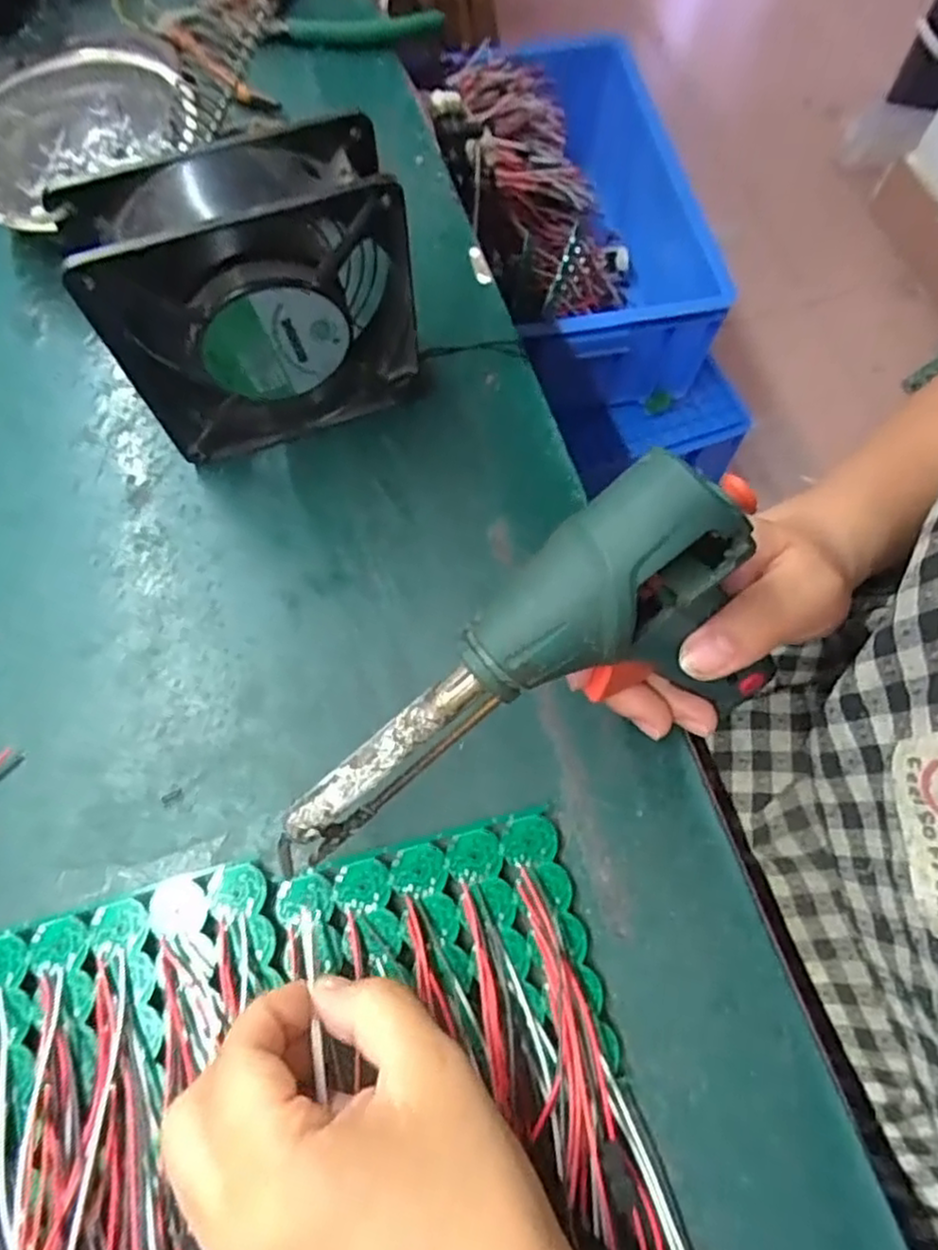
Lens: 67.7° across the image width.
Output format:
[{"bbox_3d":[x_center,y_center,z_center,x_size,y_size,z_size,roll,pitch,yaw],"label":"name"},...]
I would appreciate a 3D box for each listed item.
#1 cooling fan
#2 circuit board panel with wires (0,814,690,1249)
[{"bbox_3d":[-0.084,-0.129,0.294,0.116,0.122,0.040,-21,71,-8],"label":"cooling fan"},{"bbox_3d":[-0.047,0.191,0.226,0.238,0.023,0.220,-8,70,-4],"label":"circuit board panel with wires"}]

